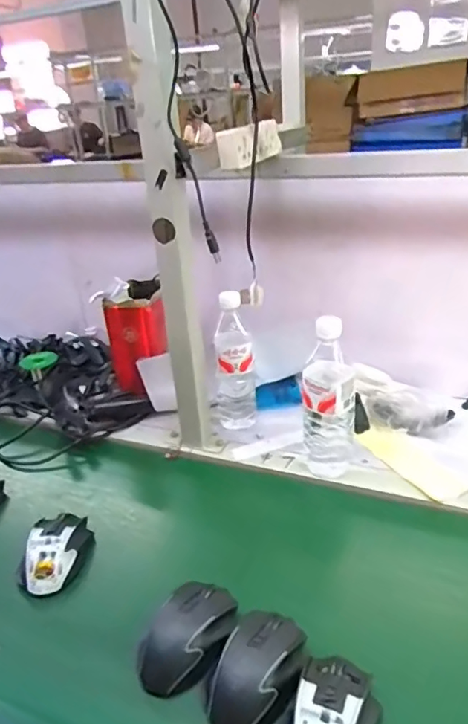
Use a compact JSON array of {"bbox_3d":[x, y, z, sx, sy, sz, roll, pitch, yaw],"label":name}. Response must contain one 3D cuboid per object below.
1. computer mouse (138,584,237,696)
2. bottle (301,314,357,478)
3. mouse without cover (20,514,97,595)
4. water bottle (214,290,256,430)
[{"bbox_3d":[-0.044,0.271,0.527,0.078,0.049,0.116,13,31,32],"label":"computer mouse"},{"bbox_3d":[0.127,0.057,0.712,0.071,0.223,0.069,1,26,11],"label":"bottle"},{"bbox_3d":[-0.213,0.230,0.645,0.073,0.046,0.100,-5,26,0],"label":"mouse without cover"},{"bbox_3d":[-0.002,0.006,0.839,0.062,0.224,0.053,-6,26,-2],"label":"water bottle"}]

